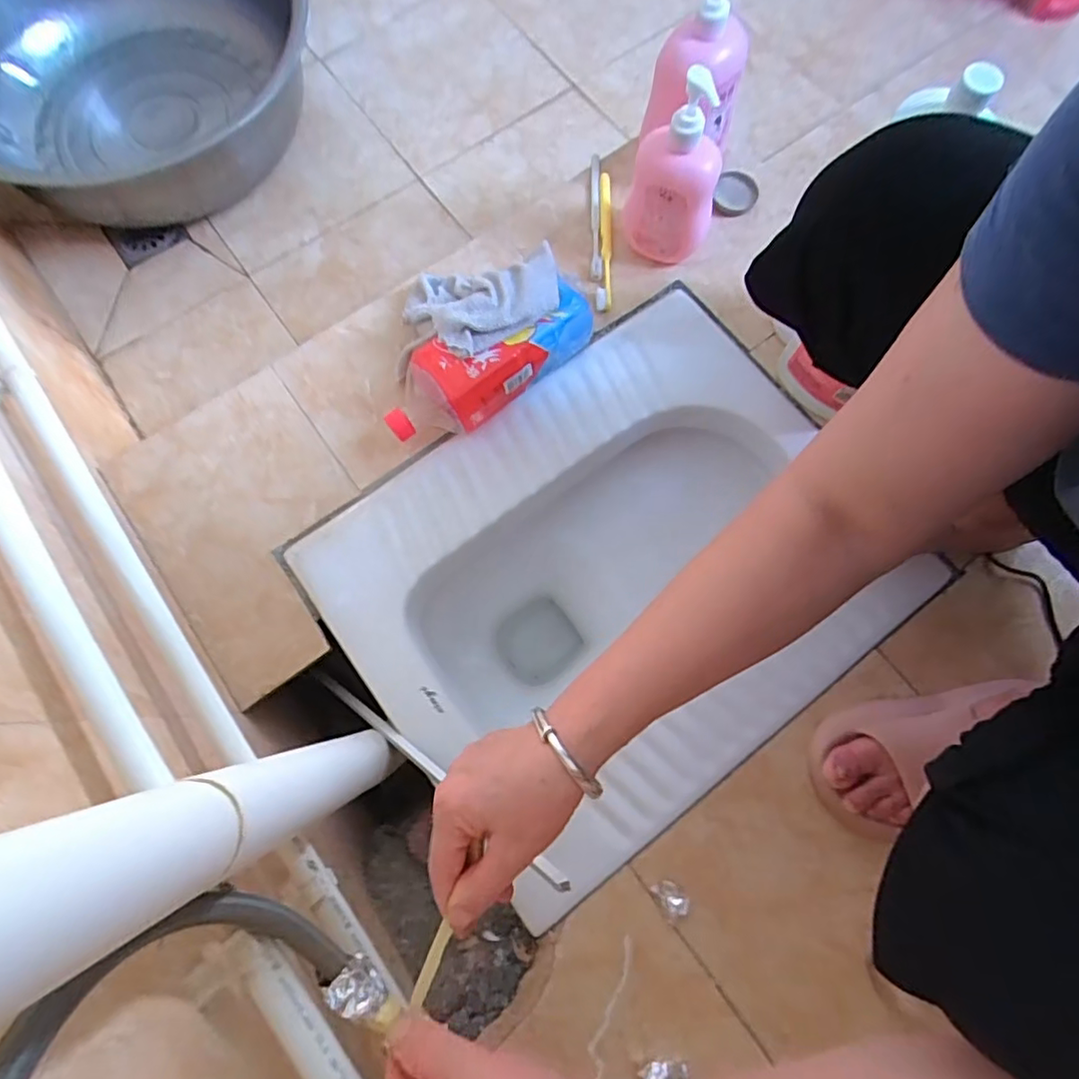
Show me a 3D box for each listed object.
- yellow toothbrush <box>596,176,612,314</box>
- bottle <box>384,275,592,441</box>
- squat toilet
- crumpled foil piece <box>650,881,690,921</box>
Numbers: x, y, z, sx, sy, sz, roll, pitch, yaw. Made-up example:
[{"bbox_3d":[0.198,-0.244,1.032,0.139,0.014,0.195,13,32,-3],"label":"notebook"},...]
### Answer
[{"bbox_3d":[0.072,-0.332,0.642,0.016,0.011,0.176,2,75,0],"label":"yellow toothbrush"},{"bbox_3d":[-0.049,-0.168,0.574,0.220,0.077,0.082,-32,78,-8],"label":"bottle"},{"bbox_3d":[0.072,0.036,0.635,0.505,0.163,0.405,-37,78,-10],"label":"squat toilet"},{"bbox_3d":[0.110,0.300,0.489,0.022,0.004,0.029,-28,77,-8],"label":"crumpled foil piece"}]

